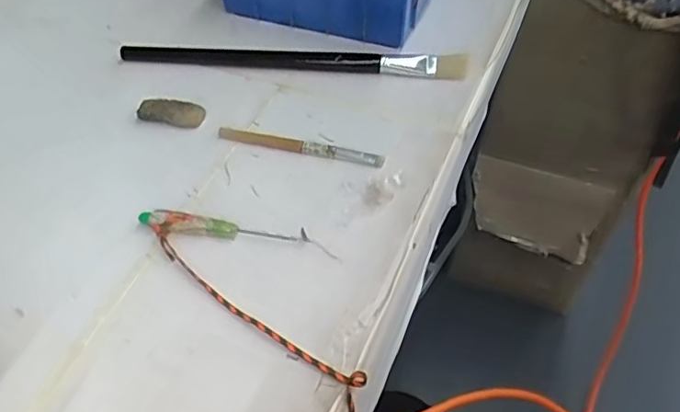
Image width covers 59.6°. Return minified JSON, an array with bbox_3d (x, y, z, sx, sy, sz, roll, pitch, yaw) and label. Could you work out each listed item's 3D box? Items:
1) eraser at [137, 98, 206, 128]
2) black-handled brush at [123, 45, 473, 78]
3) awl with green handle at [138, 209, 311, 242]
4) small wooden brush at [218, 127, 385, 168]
[{"bbox_3d":[-0.135,-0.075,0.476,0.054,0.012,0.019,12,51,12],"label":"eraser"},{"bbox_3d":[-0.041,-0.126,0.512,0.299,0.014,0.021,2,50,5],"label":"black-handled brush"},{"bbox_3d":[-0.079,0.014,0.398,0.115,0.010,0.014,4,50,6],"label":"awl with green handle"},{"bbox_3d":[-0.031,-0.047,0.448,0.129,0.007,0.011,12,51,12],"label":"small wooden brush"}]

